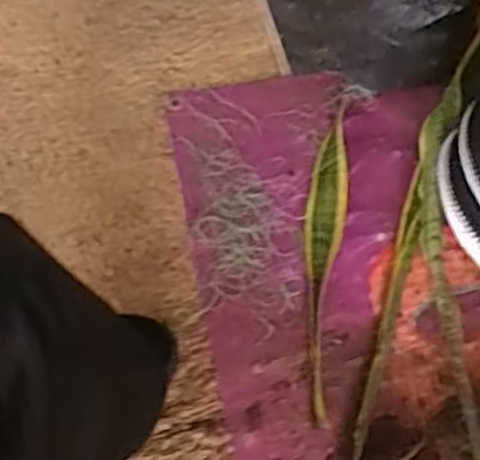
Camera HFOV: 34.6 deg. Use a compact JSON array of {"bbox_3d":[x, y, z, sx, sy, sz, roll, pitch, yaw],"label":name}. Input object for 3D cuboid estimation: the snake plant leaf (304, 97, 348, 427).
[{"bbox_3d":[0.088,0.019,0.821,0.042,0.019,0.353,9,63,0],"label":"snake plant leaf"}]

